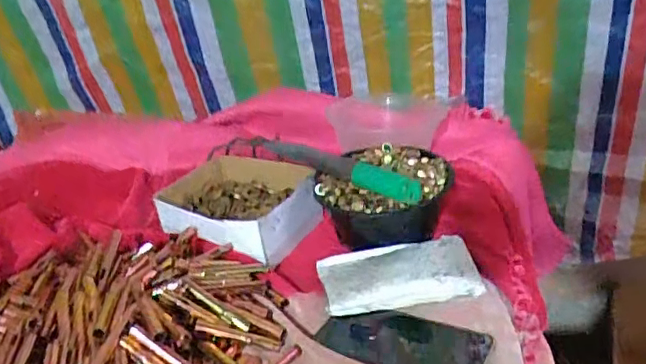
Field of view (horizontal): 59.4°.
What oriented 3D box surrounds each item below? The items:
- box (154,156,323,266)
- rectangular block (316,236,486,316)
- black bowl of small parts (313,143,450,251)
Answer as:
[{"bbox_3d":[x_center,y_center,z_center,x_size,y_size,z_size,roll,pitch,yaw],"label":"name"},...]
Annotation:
[{"bbox_3d":[-0.108,0.025,0.721,0.179,0.057,0.142,13,32,34],"label":"box"},{"bbox_3d":[0.079,0.095,0.600,0.161,0.023,0.094,-7,26,-2],"label":"rectangular block"},{"bbox_3d":[0.071,0.014,0.681,0.147,0.066,0.148,-5,26,2],"label":"black bowl of small parts"}]

